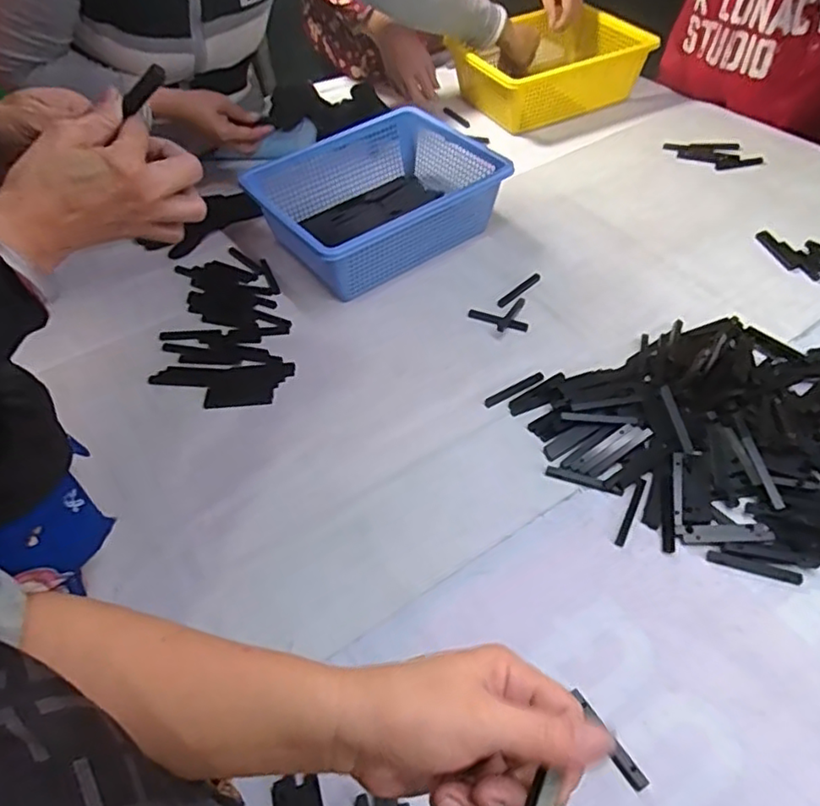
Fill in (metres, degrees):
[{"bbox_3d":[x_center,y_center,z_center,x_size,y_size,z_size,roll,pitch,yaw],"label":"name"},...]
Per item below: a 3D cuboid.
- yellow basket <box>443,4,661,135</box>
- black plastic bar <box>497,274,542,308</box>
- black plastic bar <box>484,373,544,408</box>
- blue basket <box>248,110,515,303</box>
[{"bbox_3d":[0.250,-0.645,1.147,0.339,0.098,0.282,-20,51,-13],"label":"yellow basket"},{"bbox_3d":[0.144,-0.148,0.789,0.083,0.004,0.012,-37,57,-25],"label":"black plastic bar"},{"bbox_3d":[0.118,-0.015,0.677,0.079,0.004,0.012,-25,52,-17],"label":"black plastic bar"},{"bbox_3d":[-0.037,-0.293,0.862,0.339,0.098,0.263,-29,53,-19],"label":"blue basket"}]

